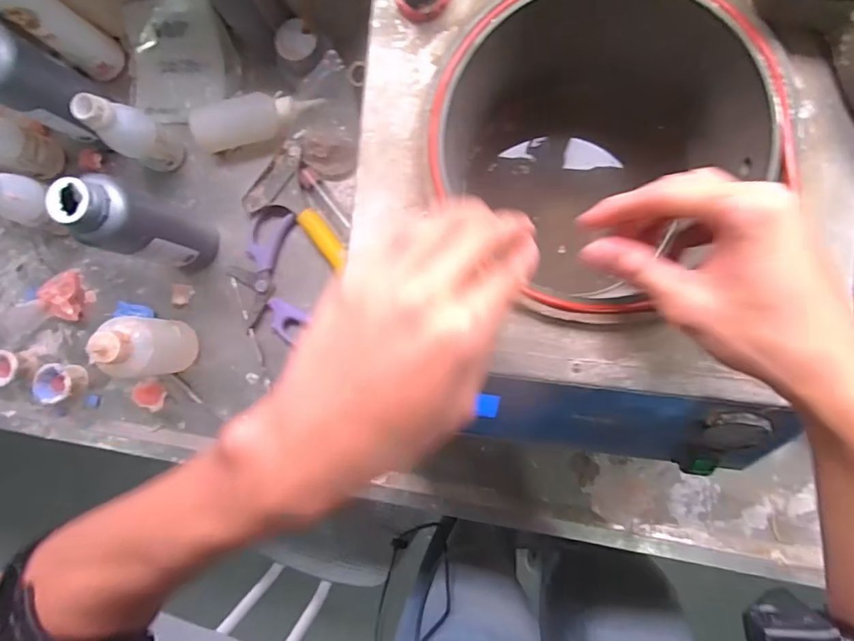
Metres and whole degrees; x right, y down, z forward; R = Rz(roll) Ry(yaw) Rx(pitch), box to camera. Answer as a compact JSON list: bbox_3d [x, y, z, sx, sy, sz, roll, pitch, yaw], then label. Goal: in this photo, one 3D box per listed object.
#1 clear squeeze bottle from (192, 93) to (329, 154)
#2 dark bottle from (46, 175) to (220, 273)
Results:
[{"bbox_3d":[-0.196,-0.232,0.582,0.151,0.054,0.041,-7,88,6],"label":"clear squeeze bottle"},{"bbox_3d":[-0.291,-0.097,0.510,0.063,0.187,0.065,20,91,6],"label":"dark bottle"}]

